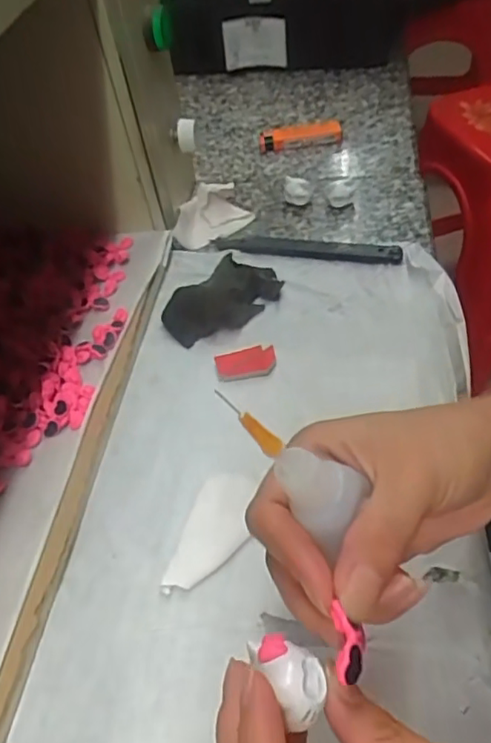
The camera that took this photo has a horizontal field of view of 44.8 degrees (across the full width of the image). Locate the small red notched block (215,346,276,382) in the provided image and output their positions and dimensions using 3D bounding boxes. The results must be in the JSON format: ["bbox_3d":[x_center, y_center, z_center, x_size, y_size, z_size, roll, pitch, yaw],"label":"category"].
[{"bbox_3d":[0.000,-0.004,0.394,0.039,0.010,0.023,-9,48,0],"label":"small red notched block"}]

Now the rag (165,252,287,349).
[{"bbox_3d":[-0.015,-0.055,0.420,0.086,0.017,0.043,-34,53,-20],"label":"rag"}]

